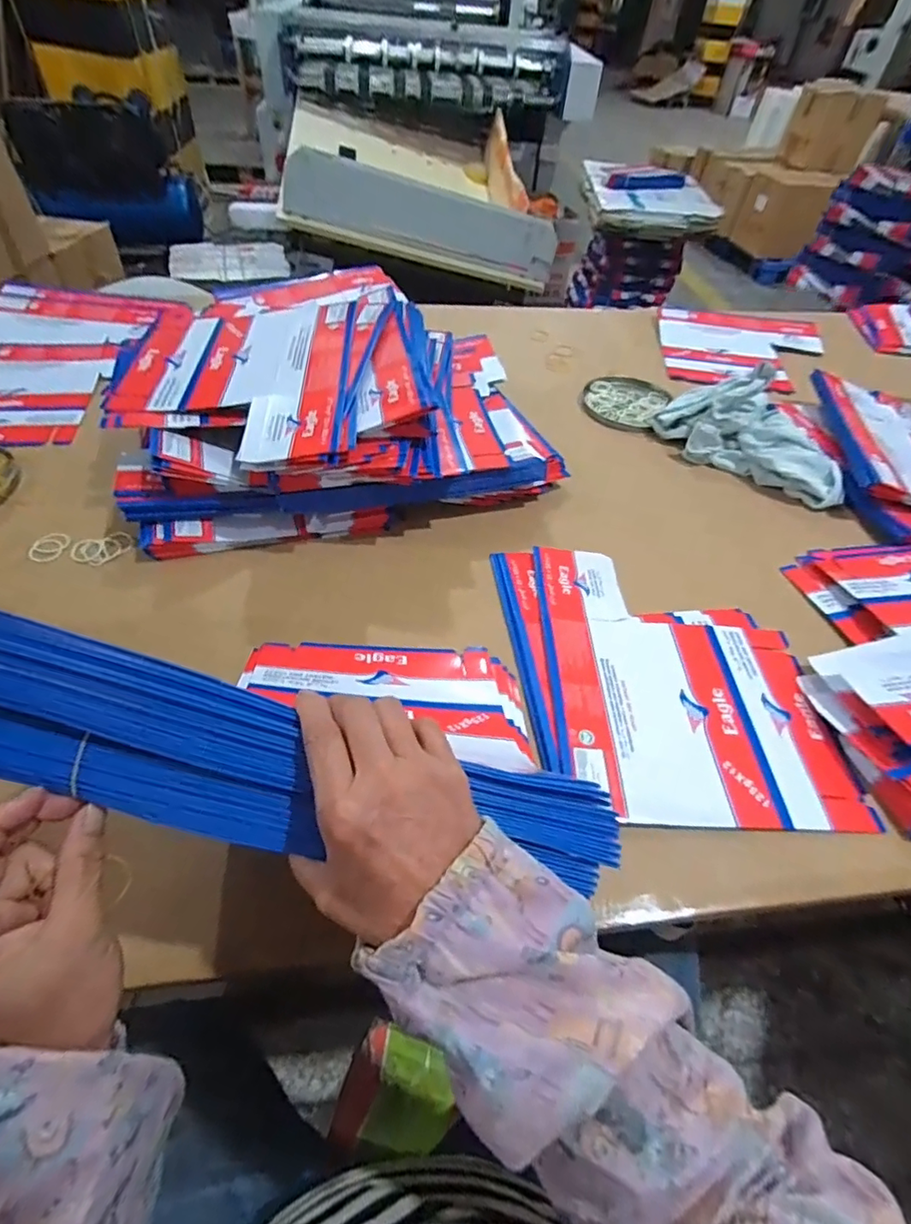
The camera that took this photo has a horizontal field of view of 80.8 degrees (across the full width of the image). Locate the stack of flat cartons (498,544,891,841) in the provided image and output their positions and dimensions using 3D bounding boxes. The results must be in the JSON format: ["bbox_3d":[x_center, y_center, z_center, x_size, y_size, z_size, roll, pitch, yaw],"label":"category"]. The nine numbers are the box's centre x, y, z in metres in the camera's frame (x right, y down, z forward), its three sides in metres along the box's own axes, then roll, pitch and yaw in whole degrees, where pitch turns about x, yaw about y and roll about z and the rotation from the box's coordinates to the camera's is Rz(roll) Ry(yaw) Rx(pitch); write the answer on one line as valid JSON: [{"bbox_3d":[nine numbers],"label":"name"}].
[{"bbox_3d":[0.222,0.059,0.578,0.323,0.016,0.332,2,49,-2],"label":"stack of flat cartons"}]

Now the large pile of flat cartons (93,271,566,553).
[{"bbox_3d":[-0.142,-0.274,0.732,0.570,0.163,0.376,-4,50,-8],"label":"large pile of flat cartons"}]

